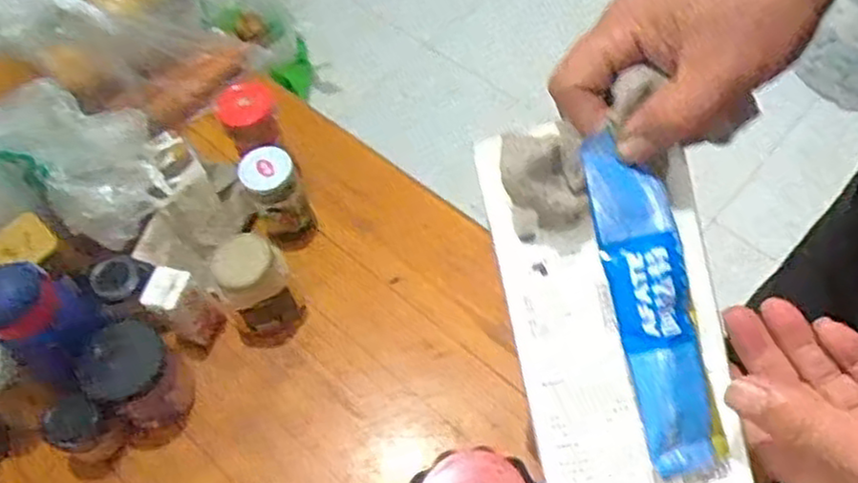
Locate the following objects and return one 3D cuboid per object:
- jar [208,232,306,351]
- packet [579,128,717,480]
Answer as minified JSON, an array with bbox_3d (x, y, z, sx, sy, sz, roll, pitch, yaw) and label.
[{"bbox_3d":[-0.191,0.050,0.800,0.077,0.110,0.075,-2,59,3],"label":"jar"},{"bbox_3d":[0.106,0.029,0.352,0.034,0.014,0.158,-14,89,-4],"label":"packet"}]

